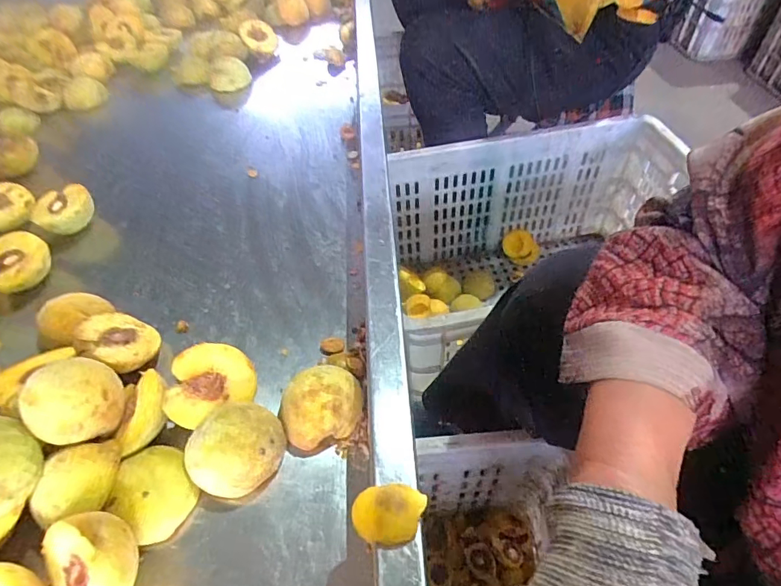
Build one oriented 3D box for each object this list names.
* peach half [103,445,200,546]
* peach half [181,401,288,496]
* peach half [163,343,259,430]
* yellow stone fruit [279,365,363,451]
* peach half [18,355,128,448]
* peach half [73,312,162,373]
[{"bbox_3d":[-0.154,0.129,0.304,0.049,0.027,0.047,-2,50,2],"label":"peach half"},{"bbox_3d":[-0.104,0.105,0.312,0.065,0.041,0.056,-10,50,-5],"label":"peach half"},{"bbox_3d":[-0.133,0.071,0.346,0.062,0.043,0.051,-27,53,-18],"label":"peach half"},{"bbox_3d":[-0.050,0.080,0.334,0.059,0.030,0.049,-19,51,-12],"label":"yellow stone fruit"},{"bbox_3d":[-0.204,0.068,0.302,0.056,0.021,0.054,-1,61,-51],"label":"peach half"},{"bbox_3d":[-0.219,0.043,0.373,0.061,0.023,0.056,41,29,25],"label":"peach half"}]

